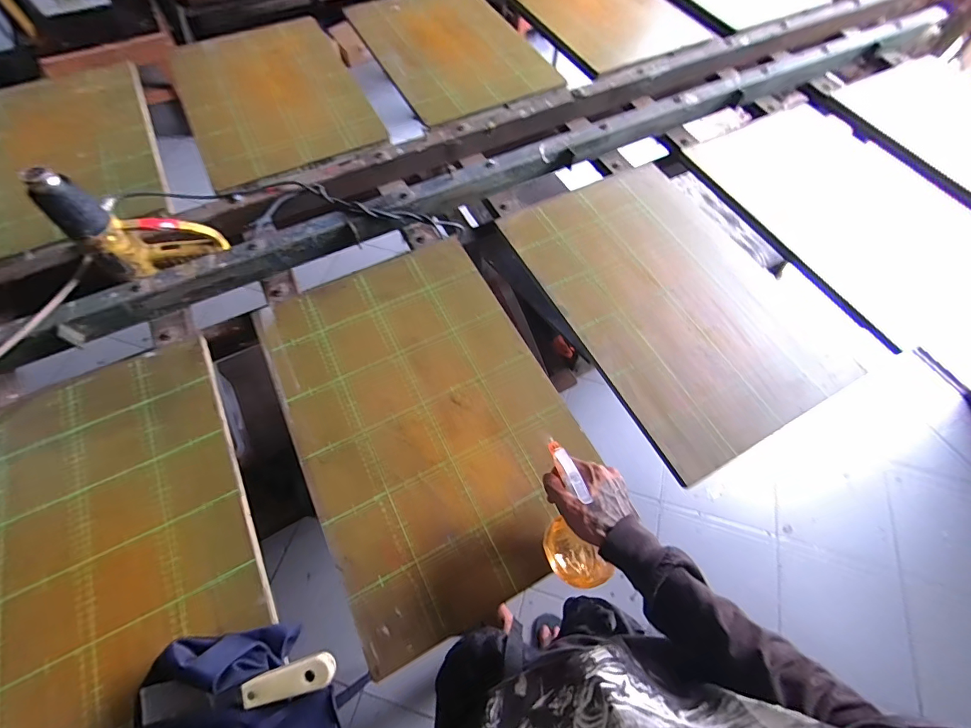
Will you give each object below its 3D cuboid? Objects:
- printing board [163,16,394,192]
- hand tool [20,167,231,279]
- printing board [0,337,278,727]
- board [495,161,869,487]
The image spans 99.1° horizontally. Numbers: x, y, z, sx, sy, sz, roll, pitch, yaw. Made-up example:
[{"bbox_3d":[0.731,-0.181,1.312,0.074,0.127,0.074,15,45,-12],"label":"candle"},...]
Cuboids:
[{"bbox_3d":[-0.522,-0.663,1.010,0.392,0.016,0.530,-26,72,-13],"label":"printing board"},{"bbox_3d":[-0.556,-0.225,0.657,0.184,0.175,0.053,-14,64,-9],"label":"hand tool"},{"bbox_3d":[-0.538,0.258,0.561,0.406,0.032,0.571,-25,66,-14],"label":"printing board"},{"bbox_3d":[0.339,-0.139,0.775,0.396,0.028,0.597,-25,66,-14],"label":"board"}]

